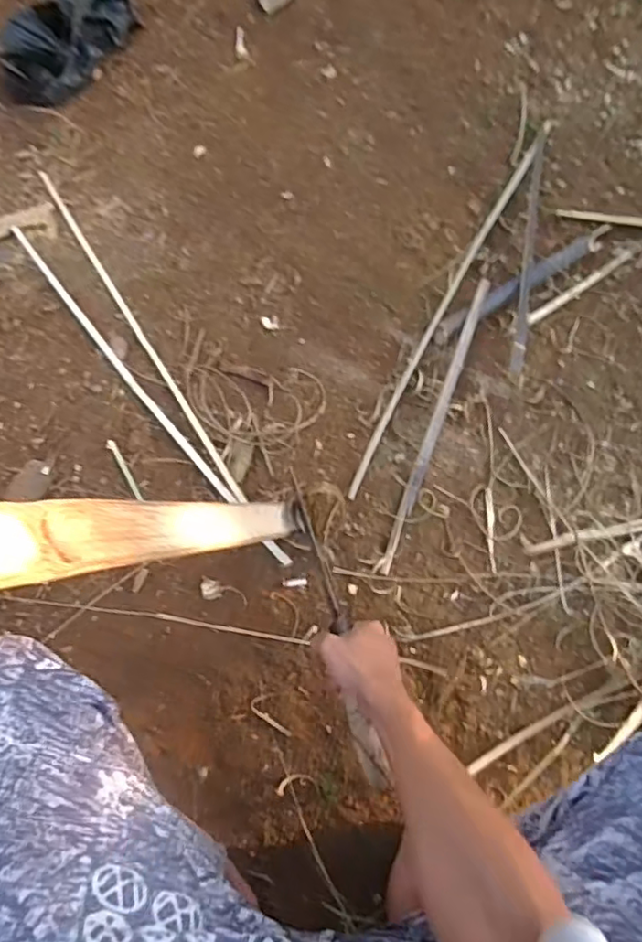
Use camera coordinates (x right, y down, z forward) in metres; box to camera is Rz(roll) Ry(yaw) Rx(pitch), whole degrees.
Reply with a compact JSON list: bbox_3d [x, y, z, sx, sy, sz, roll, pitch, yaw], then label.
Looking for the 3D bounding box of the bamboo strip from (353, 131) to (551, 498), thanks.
[{"bbox_3d":[0.206,-0.276,0.927,0.025,0.016,0.721,26,75,10],"label":"bamboo strip"}]

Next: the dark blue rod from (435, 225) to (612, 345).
[{"bbox_3d":[0.312,-0.288,0.919,0.325,0.023,0.027,-32,74,-8],"label":"dark blue rod"}]

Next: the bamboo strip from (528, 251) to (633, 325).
[{"bbox_3d":[0.400,-0.285,0.931,0.202,0.015,0.016,-33,74,-8],"label":"bamboo strip"}]

